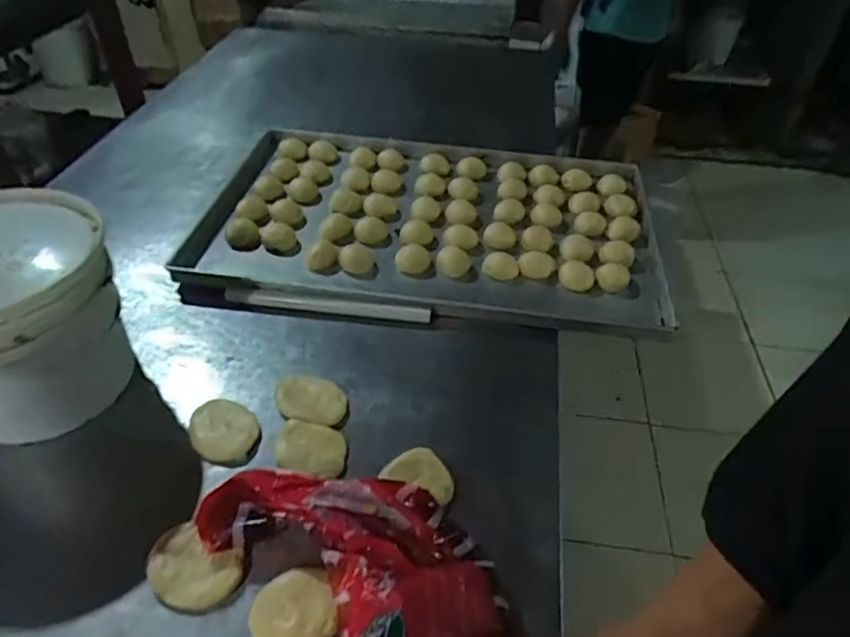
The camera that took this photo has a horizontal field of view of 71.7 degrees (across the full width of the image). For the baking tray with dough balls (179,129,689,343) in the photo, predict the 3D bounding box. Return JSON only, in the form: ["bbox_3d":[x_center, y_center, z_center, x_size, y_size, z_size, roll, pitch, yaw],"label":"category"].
[{"bbox_3d":[0.007,-0.169,0.962,0.736,0.062,0.455,7,44,6],"label":"baking tray with dough balls"}]

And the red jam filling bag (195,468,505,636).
[{"bbox_3d":[-0.059,0.215,0.526,0.301,0.067,0.152,29,50,26],"label":"red jam filling bag"}]

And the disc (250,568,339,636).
[{"bbox_3d":[-0.117,0.260,0.525,0.074,0.013,0.071,1,43,-1],"label":"disc"}]

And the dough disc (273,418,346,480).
[{"bbox_3d":[-0.126,0.140,0.642,0.079,0.020,0.071,7,43,5],"label":"dough disc"}]

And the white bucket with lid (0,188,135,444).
[{"bbox_3d":[-0.439,0.003,0.648,0.194,0.208,0.199,-19,47,-21],"label":"white bucket with lid"}]

